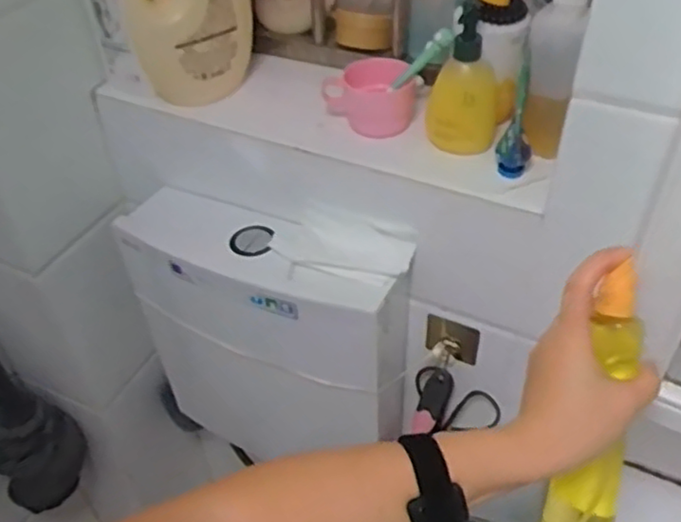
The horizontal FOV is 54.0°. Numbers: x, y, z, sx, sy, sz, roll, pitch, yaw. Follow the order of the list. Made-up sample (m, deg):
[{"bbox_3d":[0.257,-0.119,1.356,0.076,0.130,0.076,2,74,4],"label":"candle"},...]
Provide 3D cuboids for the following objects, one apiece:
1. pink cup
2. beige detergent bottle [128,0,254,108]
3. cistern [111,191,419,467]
[{"bbox_3d":[0.034,-0.186,0.753,0.099,0.063,0.074,4,43,7],"label":"pink cup"},{"bbox_3d":[-0.170,-0.296,0.735,0.094,0.230,0.103,21,48,24],"label":"beige detergent bottle"},{"bbox_3d":[-0.095,0.079,0.853,0.352,0.282,0.112,17,46,20],"label":"cistern"}]

